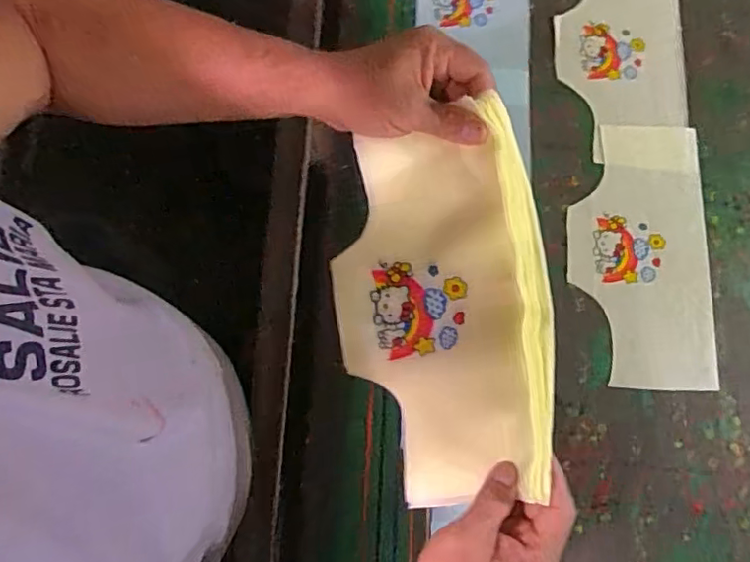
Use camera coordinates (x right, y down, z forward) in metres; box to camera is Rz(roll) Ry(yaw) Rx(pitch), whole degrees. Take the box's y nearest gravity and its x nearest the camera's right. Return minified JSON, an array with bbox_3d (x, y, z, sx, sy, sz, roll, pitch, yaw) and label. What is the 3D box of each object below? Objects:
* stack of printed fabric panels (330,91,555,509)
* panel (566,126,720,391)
[{"bbox_3d":[0.049,0.021,0.449,0.165,0.030,0.287,-13,85,20],"label":"stack of printed fabric panels"},{"bbox_3d":[0.294,-0.034,0.639,0.150,0.008,0.301,3,76,2],"label":"panel"}]

